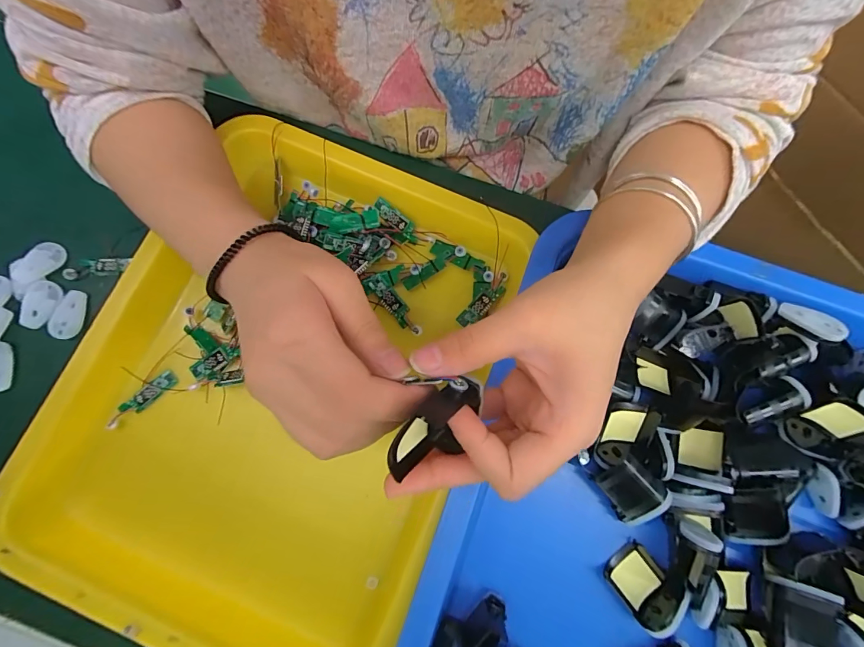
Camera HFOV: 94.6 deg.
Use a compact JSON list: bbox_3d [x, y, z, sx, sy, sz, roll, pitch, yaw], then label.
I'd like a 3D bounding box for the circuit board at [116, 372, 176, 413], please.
[{"bbox_3d":[-0.200,0.049,0.279,0.041,0.004,0.013,-41,83,-7],"label":"circuit board"}]

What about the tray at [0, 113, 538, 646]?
[{"bbox_3d":[-0.100,0.037,0.269,0.253,0.035,0.330,22,80,3],"label":"tray"}]

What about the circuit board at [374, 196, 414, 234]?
[{"bbox_3d":[-0.029,-0.080,0.299,0.033,0.007,0.011,37,81,6],"label":"circuit board"}]

